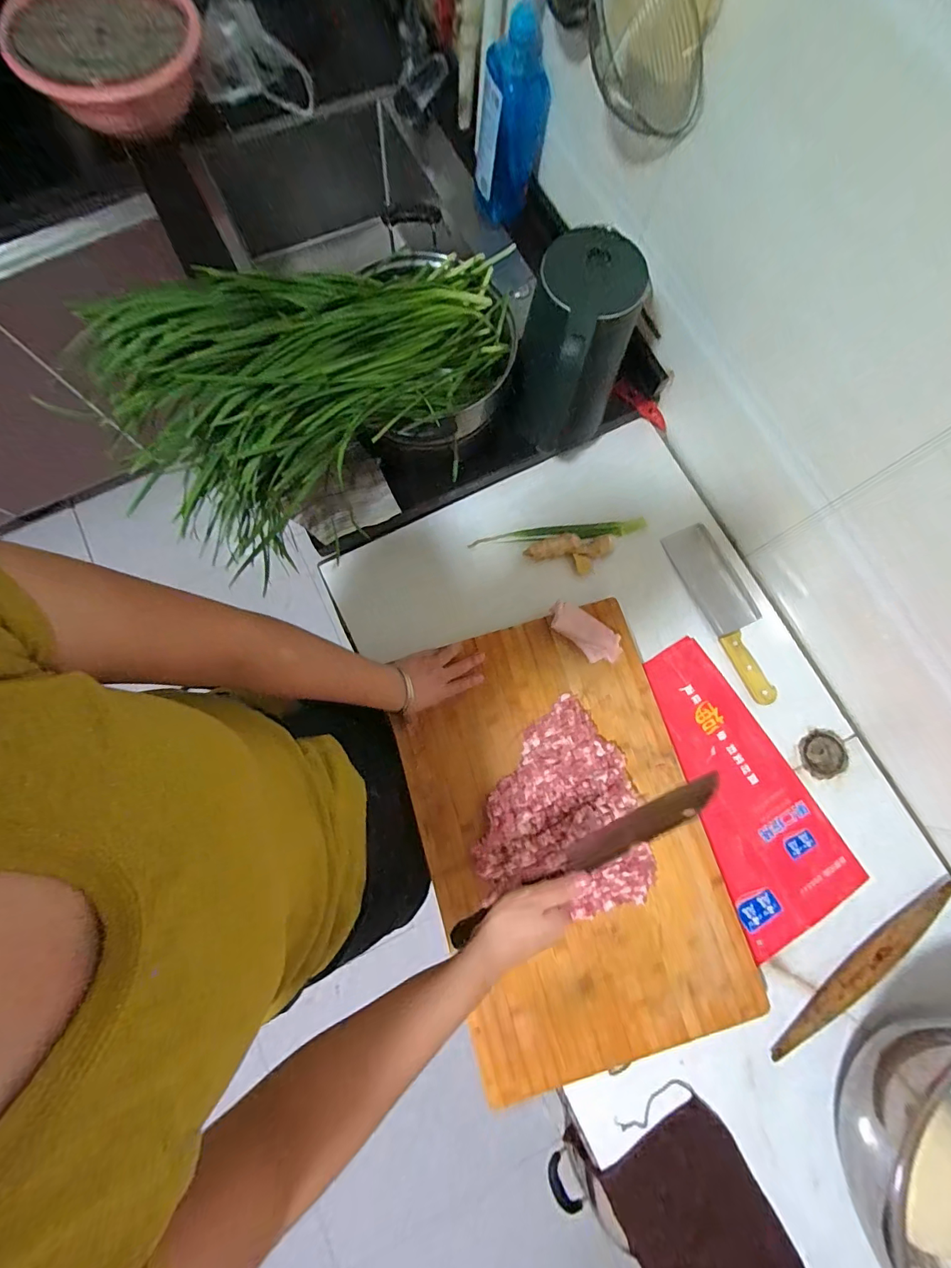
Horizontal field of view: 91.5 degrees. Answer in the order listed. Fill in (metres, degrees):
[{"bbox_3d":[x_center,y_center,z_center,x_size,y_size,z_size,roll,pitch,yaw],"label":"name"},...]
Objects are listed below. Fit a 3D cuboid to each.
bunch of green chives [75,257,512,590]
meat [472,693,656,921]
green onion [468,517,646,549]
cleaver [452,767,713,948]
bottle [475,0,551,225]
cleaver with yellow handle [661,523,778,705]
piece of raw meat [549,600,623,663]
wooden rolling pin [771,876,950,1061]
[{"bbox_3d":[-0.162,-0.314,0.530,0.250,0.146,0.467,44,81,8],"label":"bunch of green chives"},{"bbox_3d":[0.126,0.256,0.613,0.245,0.036,0.241,-44,82,-9],"label":"meat"},{"bbox_3d":[0.134,-0.160,0.740,0.280,0.021,0.029,-5,78,-2],"label":"green onion"},{"bbox_3d":[0.103,0.219,0.451,0.295,0.064,0.013,-33,79,6],"label":"cleaver"},{"bbox_3d":[0.054,-0.762,0.704,0.104,0.287,0.068,-1,78,-1],"label":"bottle"},{"bbox_3d":[0.391,-0.038,0.714,0.081,0.025,0.282,-22,79,-5],"label":"cleaver with yellow handle"},{"bbox_3d":[0.158,-0.002,0.673,0.115,0.035,0.047,36,80,6],"label":"piece of raw meat"},{"bbox_3d":[0.515,0.433,0.610,0.333,0.029,0.034,-35,81,-8],"label":"wooden rolling pin"}]

